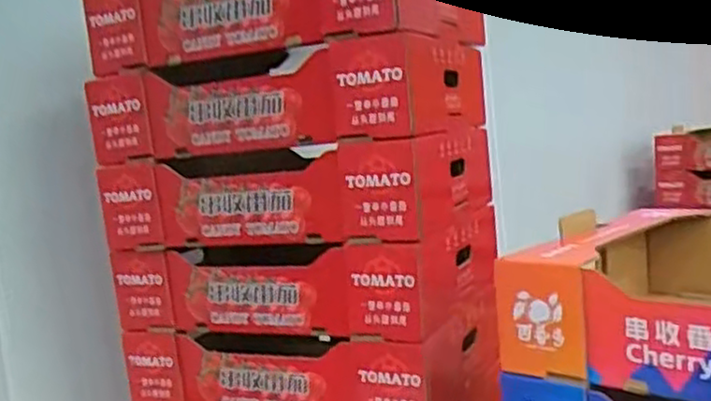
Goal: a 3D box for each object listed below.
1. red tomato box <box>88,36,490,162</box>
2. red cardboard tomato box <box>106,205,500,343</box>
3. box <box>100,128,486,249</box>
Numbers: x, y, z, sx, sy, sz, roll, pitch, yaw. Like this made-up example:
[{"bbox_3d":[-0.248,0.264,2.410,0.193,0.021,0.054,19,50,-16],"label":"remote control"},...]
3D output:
[{"bbox_3d":[-0.067,-0.115,0.910,0.385,0.098,0.292,-3,7,26],"label":"red tomato box"},{"bbox_3d":[-0.057,0.085,0.920,0.399,0.097,0.241,-3,7,26],"label":"red cardboard tomato box"},{"bbox_3d":[-0.062,-0.011,0.911,0.385,0.104,0.266,-3,7,26],"label":"box"}]

